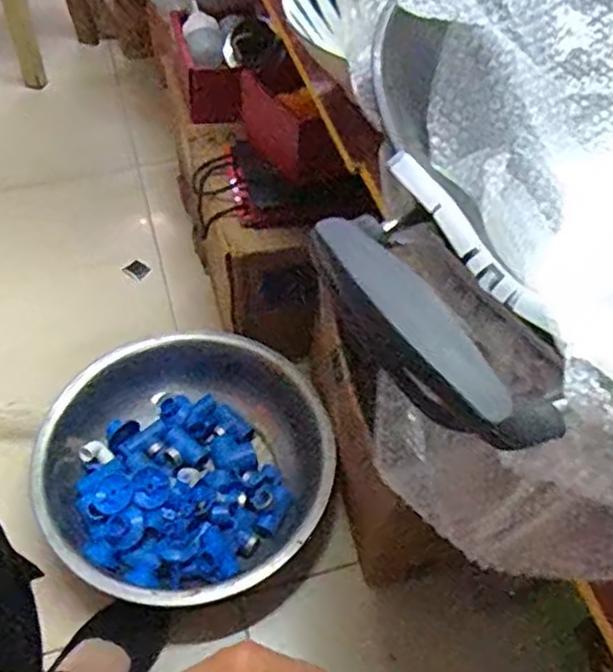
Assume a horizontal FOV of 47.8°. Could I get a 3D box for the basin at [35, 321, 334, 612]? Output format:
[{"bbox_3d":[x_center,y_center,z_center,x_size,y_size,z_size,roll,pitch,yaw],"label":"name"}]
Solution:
[{"bbox_3d":[-0.149,0.153,0.833,0.314,0.091,0.341,2,52,-2],"label":"basin"}]

